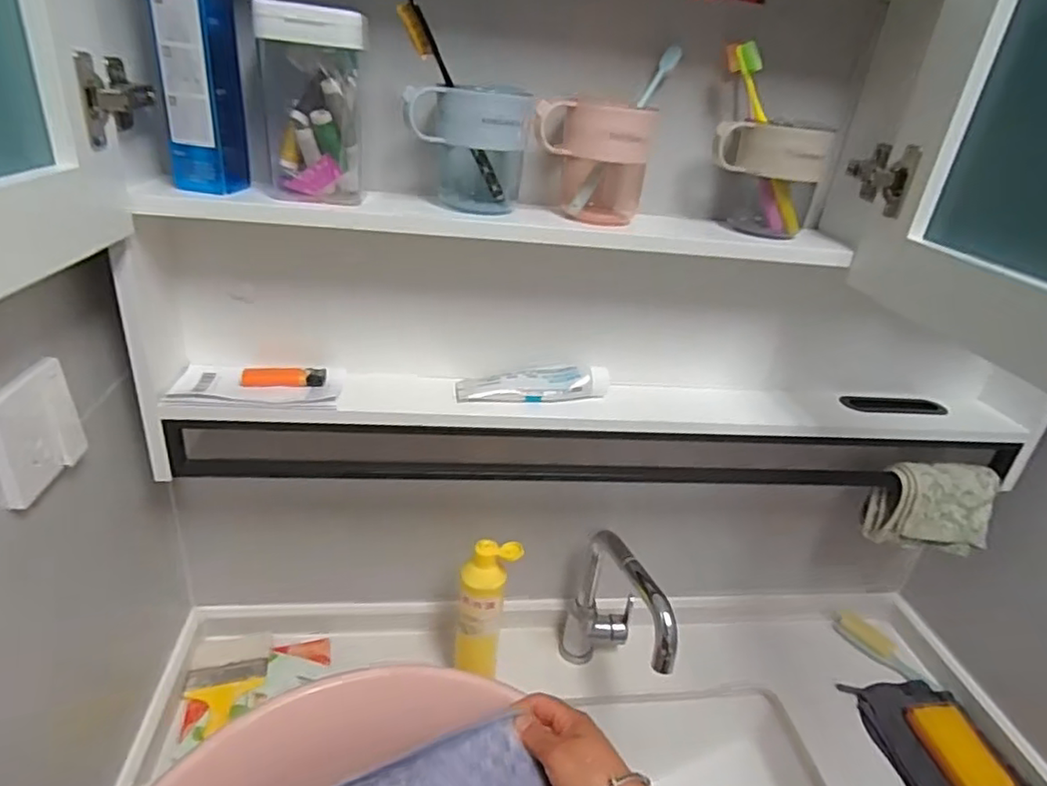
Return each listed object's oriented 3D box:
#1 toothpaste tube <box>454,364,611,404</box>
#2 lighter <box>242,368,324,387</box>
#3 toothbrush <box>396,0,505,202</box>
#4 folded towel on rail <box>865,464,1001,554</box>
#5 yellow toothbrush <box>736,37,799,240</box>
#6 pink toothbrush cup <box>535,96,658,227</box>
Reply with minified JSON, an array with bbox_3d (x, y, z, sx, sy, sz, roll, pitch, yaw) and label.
[{"bbox_3d":[0.012,-0.013,0.671,0.165,0.031,0.043,1,28,-11],"label":"toothpaste tube"},{"bbox_3d":[-0.245,-0.016,0.634,0.080,0.013,0.023,-1,29,-15],"label":"lighter"},{"bbox_3d":[-0.058,-0.245,0.542,0.014,0.185,0.022,30,71,37],"label":"toothbrush"},{"bbox_3d":[0.505,0.143,0.757,0.133,0.100,0.063,5,28,-4],"label":"folded towel on rail"},{"bbox_3d":[0.238,-0.239,0.594,0.017,0.183,0.016,-20,23,16],"label":"yellow toothbrush"},{"bbox_3d":[0.066,-0.215,0.575,0.109,0.107,0.067,5,28,-4],"label":"pink toothbrush cup"}]

